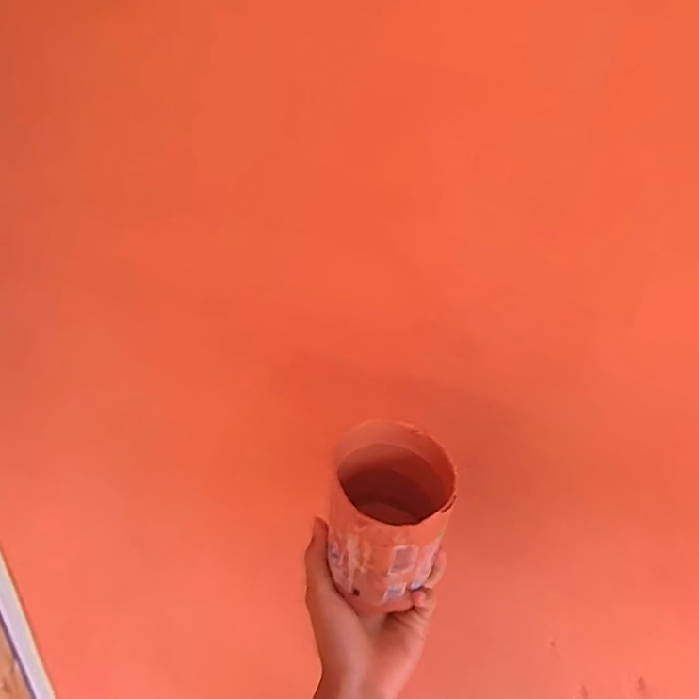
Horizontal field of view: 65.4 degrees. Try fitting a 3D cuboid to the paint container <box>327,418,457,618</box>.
[{"bbox_3d":[0.026,0.127,0.401,0.077,0.106,0.085,6,32,2],"label":"paint container"}]

